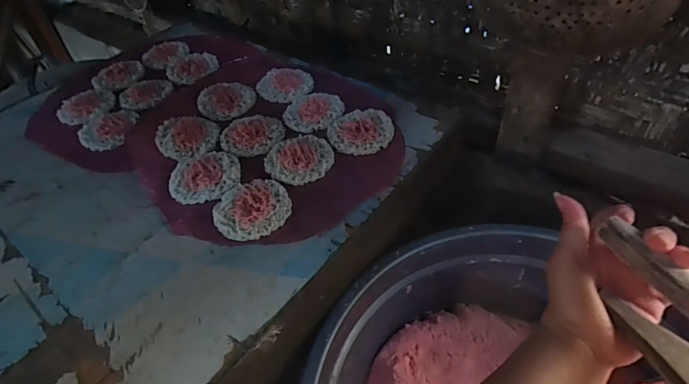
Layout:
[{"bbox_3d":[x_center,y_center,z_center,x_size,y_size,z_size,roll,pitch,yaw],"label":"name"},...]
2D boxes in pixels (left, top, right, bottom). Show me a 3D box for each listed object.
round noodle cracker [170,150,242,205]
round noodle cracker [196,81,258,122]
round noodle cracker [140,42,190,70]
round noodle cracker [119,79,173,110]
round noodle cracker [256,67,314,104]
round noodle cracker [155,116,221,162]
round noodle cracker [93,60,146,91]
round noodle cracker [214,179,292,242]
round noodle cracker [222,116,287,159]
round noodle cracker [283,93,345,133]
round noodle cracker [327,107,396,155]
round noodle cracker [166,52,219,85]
[{"bbox_3d":[-0.162,-0.020,0.487,0.079,0.006,0.078,-3,46,3],"label":"round noodle cracker"},{"bbox_3d":[-0.165,-0.130,0.587,0.077,0.013,0.075,-3,46,3],"label":"round noodle cracker"},{"bbox_3d":[-0.307,-0.235,0.711,0.079,0.005,0.076,-3,46,3],"label":"round noodle cracker"},{"bbox_3d":[-0.298,-0.149,0.629,0.076,0.004,0.071,-3,46,3],"label":"round noodle cracker"},{"bbox_3d":[-0.085,-0.157,0.607,0.077,0.006,0.075,-3,46,3],"label":"round noodle cracker"},{"bbox_3d":[-0.200,-0.073,0.535,0.072,0.014,0.076,-3,46,3],"label":"round noodle cracker"},{"bbox_3d":[-0.364,-0.189,0.674,0.078,0.006,0.084,-26,49,-18],"label":"round noodle cracker"},{"bbox_3d":[-0.097,0.018,0.446,0.078,0.009,0.073,-3,46,3],"label":"round noodle cracker"},{"bbox_3d":[-0.120,-0.075,0.535,0.074,0.011,0.079,-3,46,3],"label":"round noodle cracker"},{"bbox_3d":[-0.044,-0.110,0.558,0.076,0.006,0.076,-3,46,3],"label":"round noodle cracker"},{"bbox_3d":[0.020,-0.076,0.518,0.076,0.010,0.077,-3,46,3],"label":"round noodle cracker"},{"bbox_3d":[-0.244,-0.200,0.670,0.080,0.008,0.078,-3,46,3],"label":"round noodle cracker"}]

